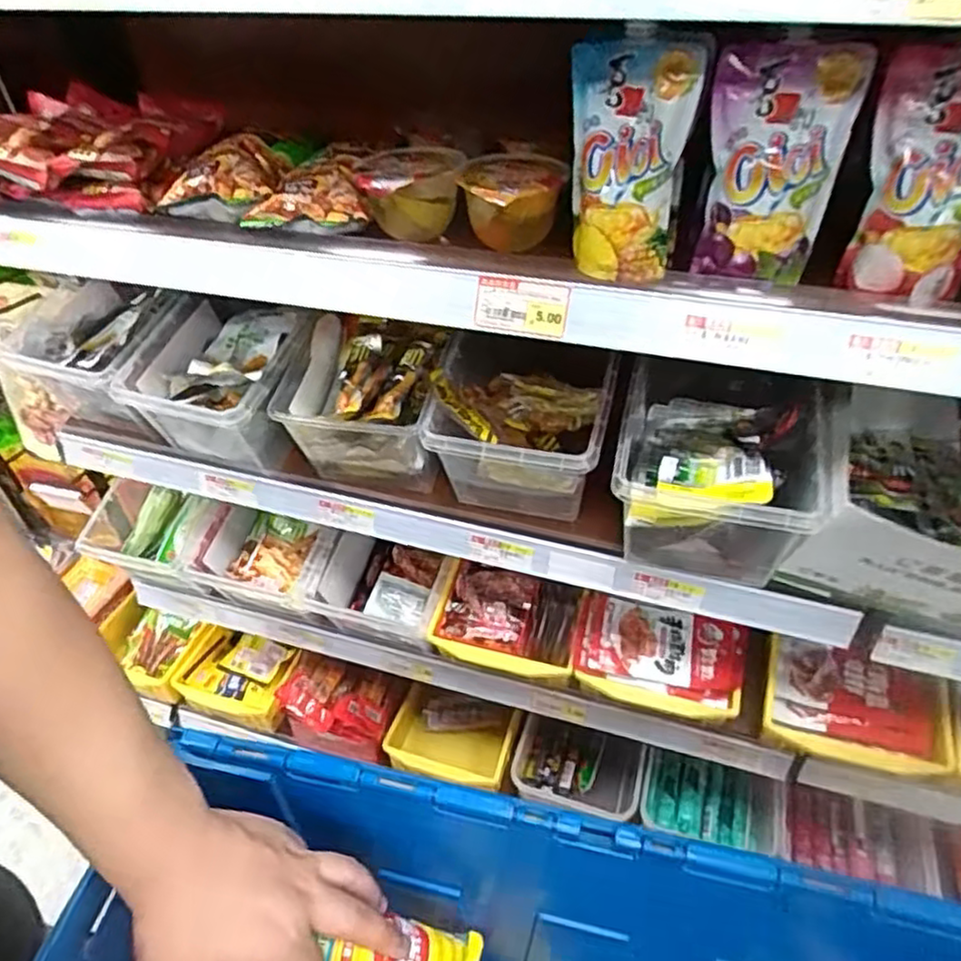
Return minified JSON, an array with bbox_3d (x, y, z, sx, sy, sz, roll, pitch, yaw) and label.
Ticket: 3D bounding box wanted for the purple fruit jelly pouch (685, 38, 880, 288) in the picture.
[{"bbox_3d":[0.194,-0.208,0.472,0.085,0.139,0.045,12,45,16],"label":"purple fruit jelly pouch"}]

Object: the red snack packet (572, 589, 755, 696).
[{"bbox_3d":[0.205,0.187,0.803,0.184,0.021,0.094,9,44,11],"label":"red snack packet"}]

